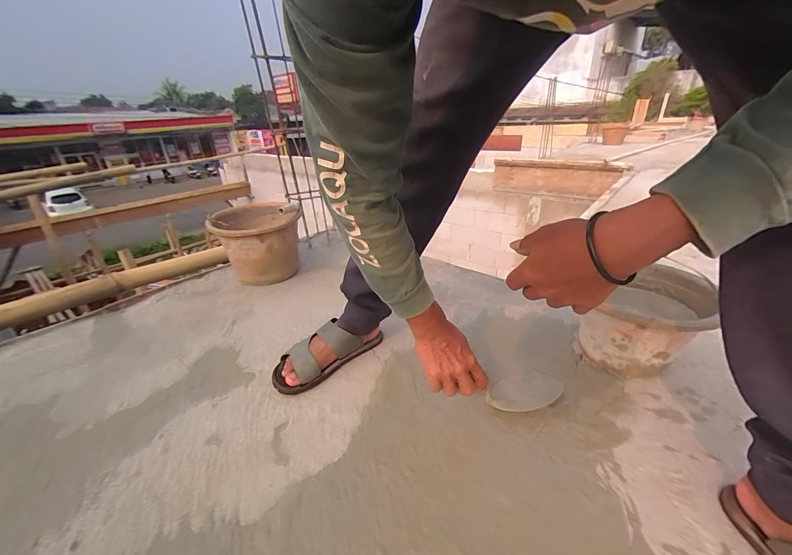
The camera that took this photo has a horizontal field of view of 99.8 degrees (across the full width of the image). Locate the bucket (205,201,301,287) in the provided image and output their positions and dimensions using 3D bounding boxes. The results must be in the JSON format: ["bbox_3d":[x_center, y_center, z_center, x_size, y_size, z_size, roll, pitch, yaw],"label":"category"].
[{"bbox_3d":[-0.424,-0.105,1.026,0.228,0.226,0.273,-19,30,-30],"label":"bucket"}]

